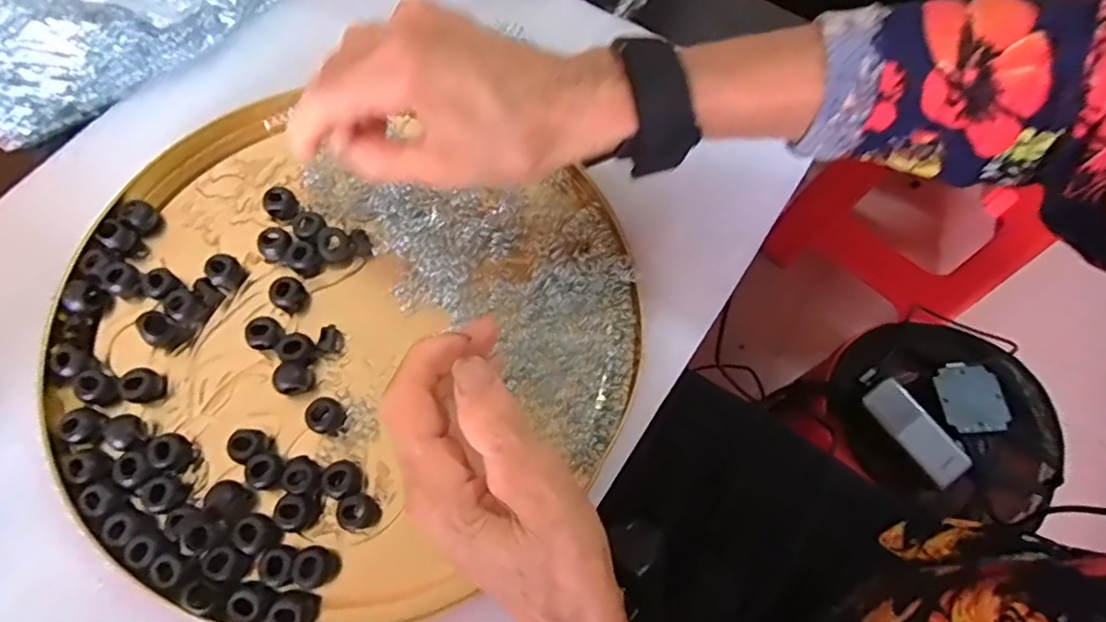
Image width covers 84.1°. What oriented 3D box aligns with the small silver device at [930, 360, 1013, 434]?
[{"bbox_3d":[0.476,0.097,0.699,0.069,0.019,0.082,-3,70,-4],"label":"small silver device"}]

